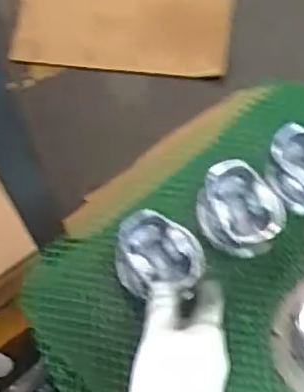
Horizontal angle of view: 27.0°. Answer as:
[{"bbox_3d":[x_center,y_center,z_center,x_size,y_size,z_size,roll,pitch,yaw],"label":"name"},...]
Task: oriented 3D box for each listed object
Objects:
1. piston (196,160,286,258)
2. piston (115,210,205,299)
[{"bbox_3d":[0.087,0.017,0.629,0.084,0.049,0.074,33,72,14],"label":"piston"},{"bbox_3d":[0.006,0.059,0.609,0.083,0.045,0.077,-3,67,0],"label":"piston"}]

